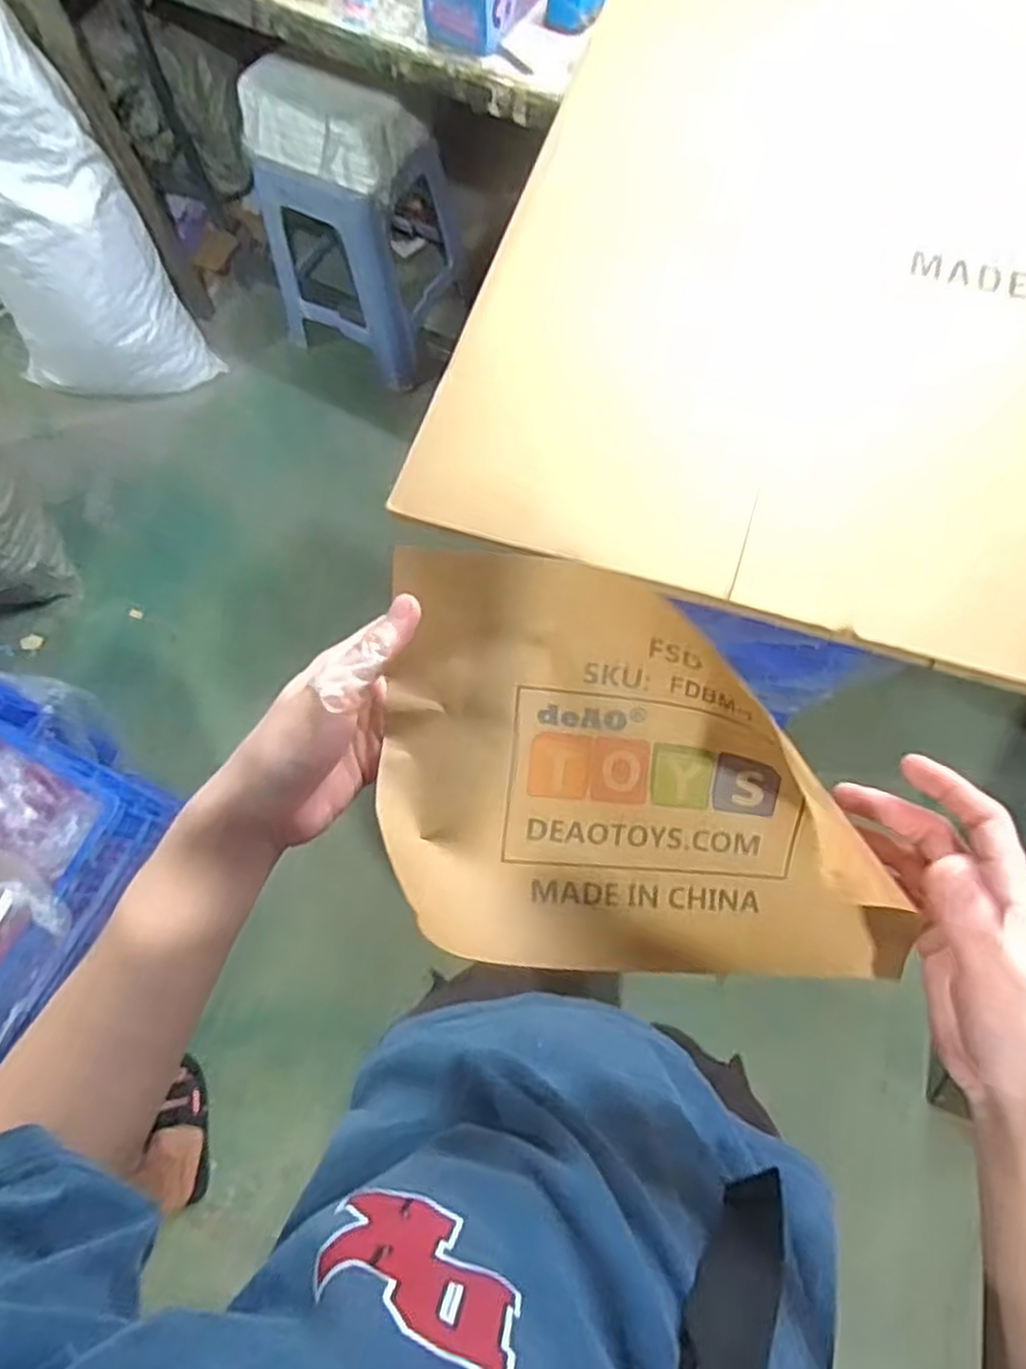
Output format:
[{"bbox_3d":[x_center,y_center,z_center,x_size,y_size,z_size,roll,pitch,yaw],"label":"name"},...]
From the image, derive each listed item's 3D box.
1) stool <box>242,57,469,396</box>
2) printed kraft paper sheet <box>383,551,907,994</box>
[{"bbox_3d":[-0.353,-0.989,1.570,0.351,0.516,0.359,19,73,8],"label":"stool"},{"bbox_3d":[0.076,0.048,0.389,0.280,0.033,0.198,8,87,-8],"label":"printed kraft paper sheet"}]

